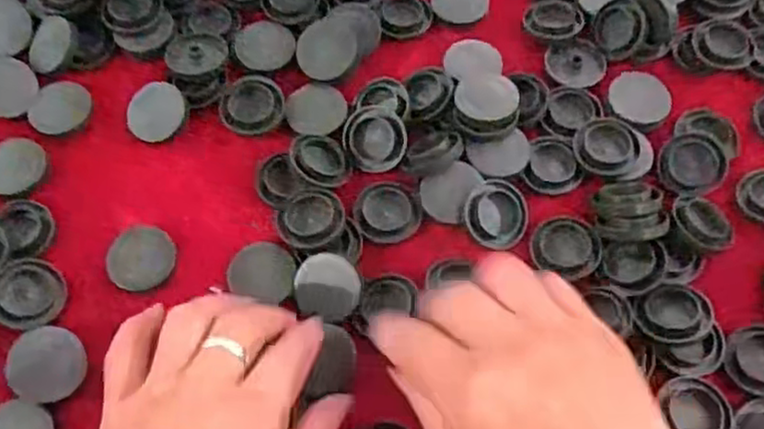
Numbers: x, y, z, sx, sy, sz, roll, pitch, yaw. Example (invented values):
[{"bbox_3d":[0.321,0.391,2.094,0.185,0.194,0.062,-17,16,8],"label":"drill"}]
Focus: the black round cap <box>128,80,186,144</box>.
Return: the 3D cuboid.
[{"bbox_3d":[-0.118,-0.053,0.375,0.029,0.004,0.034,-4,66,-2],"label":"black round cap"}]

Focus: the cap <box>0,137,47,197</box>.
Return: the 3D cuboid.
[{"bbox_3d":[-0.187,-0.024,0.367,0.033,0.007,0.031,0,66,0],"label":"cap"}]

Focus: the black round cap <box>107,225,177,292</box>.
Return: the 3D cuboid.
[{"bbox_3d":[-0.116,0.021,0.349,0.031,0.004,0.031,0,66,0],"label":"black round cap"}]

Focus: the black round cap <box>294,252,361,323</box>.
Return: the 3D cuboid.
[{"bbox_3d":[-0.026,0.033,0.334,0.031,0.004,0.029,-3,79,14],"label":"black round cap"}]

